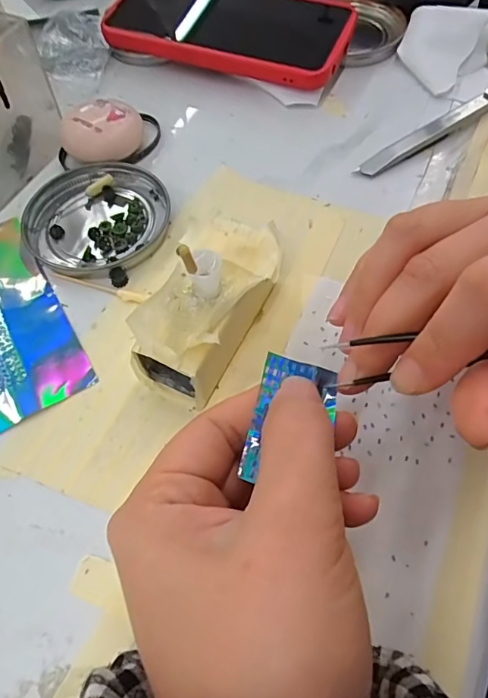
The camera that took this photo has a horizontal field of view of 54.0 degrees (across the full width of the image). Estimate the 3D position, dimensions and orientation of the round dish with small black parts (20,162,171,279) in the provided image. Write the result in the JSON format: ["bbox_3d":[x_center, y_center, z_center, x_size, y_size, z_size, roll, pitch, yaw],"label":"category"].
[{"bbox_3d":[-0.082,-0.074,0.266,0.076,0.007,0.075,-1,61,2],"label":"round dish with small black parts"}]

